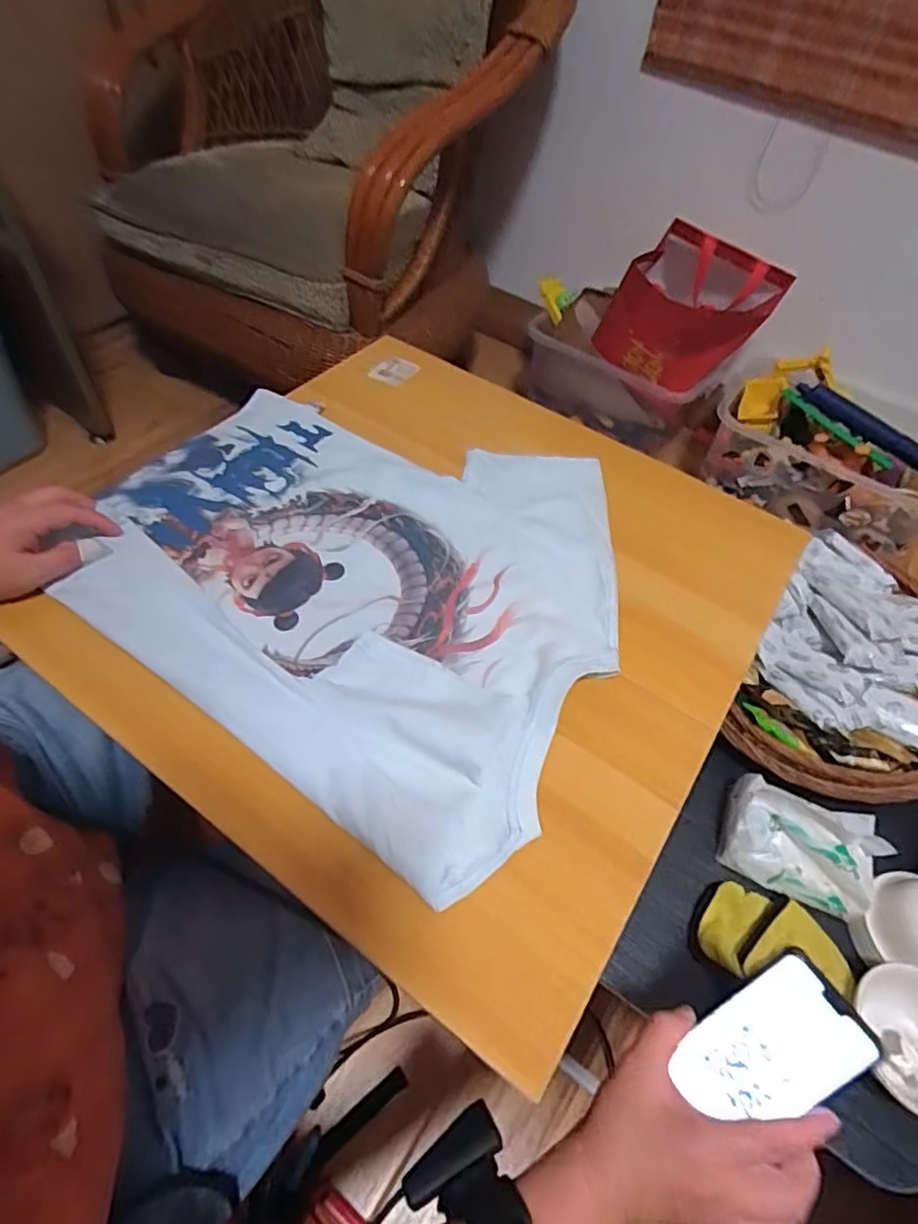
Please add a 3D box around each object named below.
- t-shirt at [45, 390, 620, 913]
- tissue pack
[{"bbox_3d":[-0.078,-0.062,0.585,0.494,0.022,0.429,32,57,17],"label":"t-shirt"},{"bbox_3d":[0.338,0.229,0.600,0.136,0.073,0.083,25,56,13],"label":"tissue pack"}]

